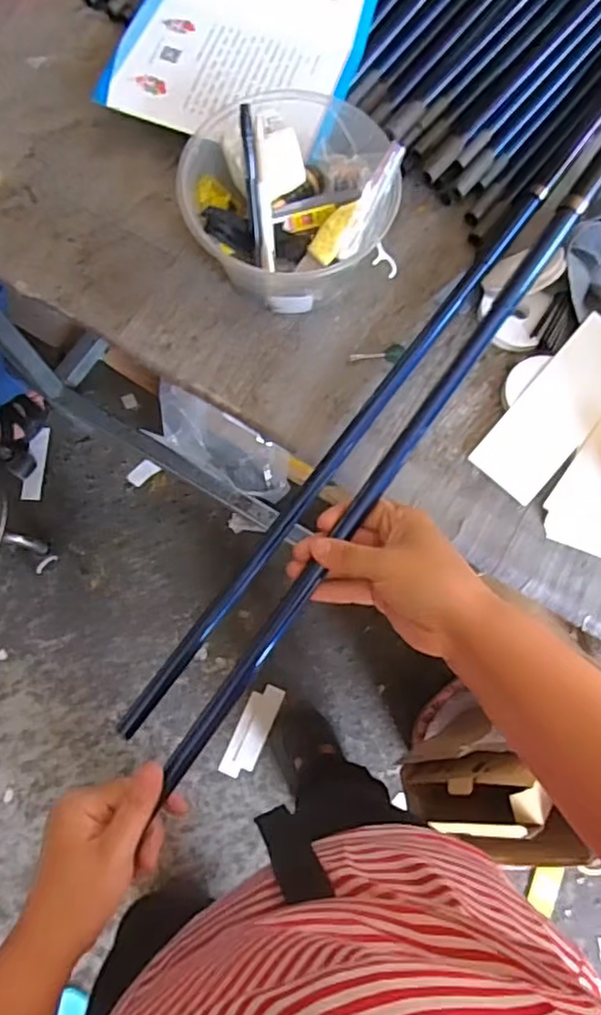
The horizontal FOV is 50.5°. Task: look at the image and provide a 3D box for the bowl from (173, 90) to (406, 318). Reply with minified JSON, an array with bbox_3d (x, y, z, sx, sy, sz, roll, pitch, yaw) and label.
[{"bbox_3d":[-0.014,-0.260,0.527,0.162,0.105,0.166,0,77,0],"label":"bowl"}]

